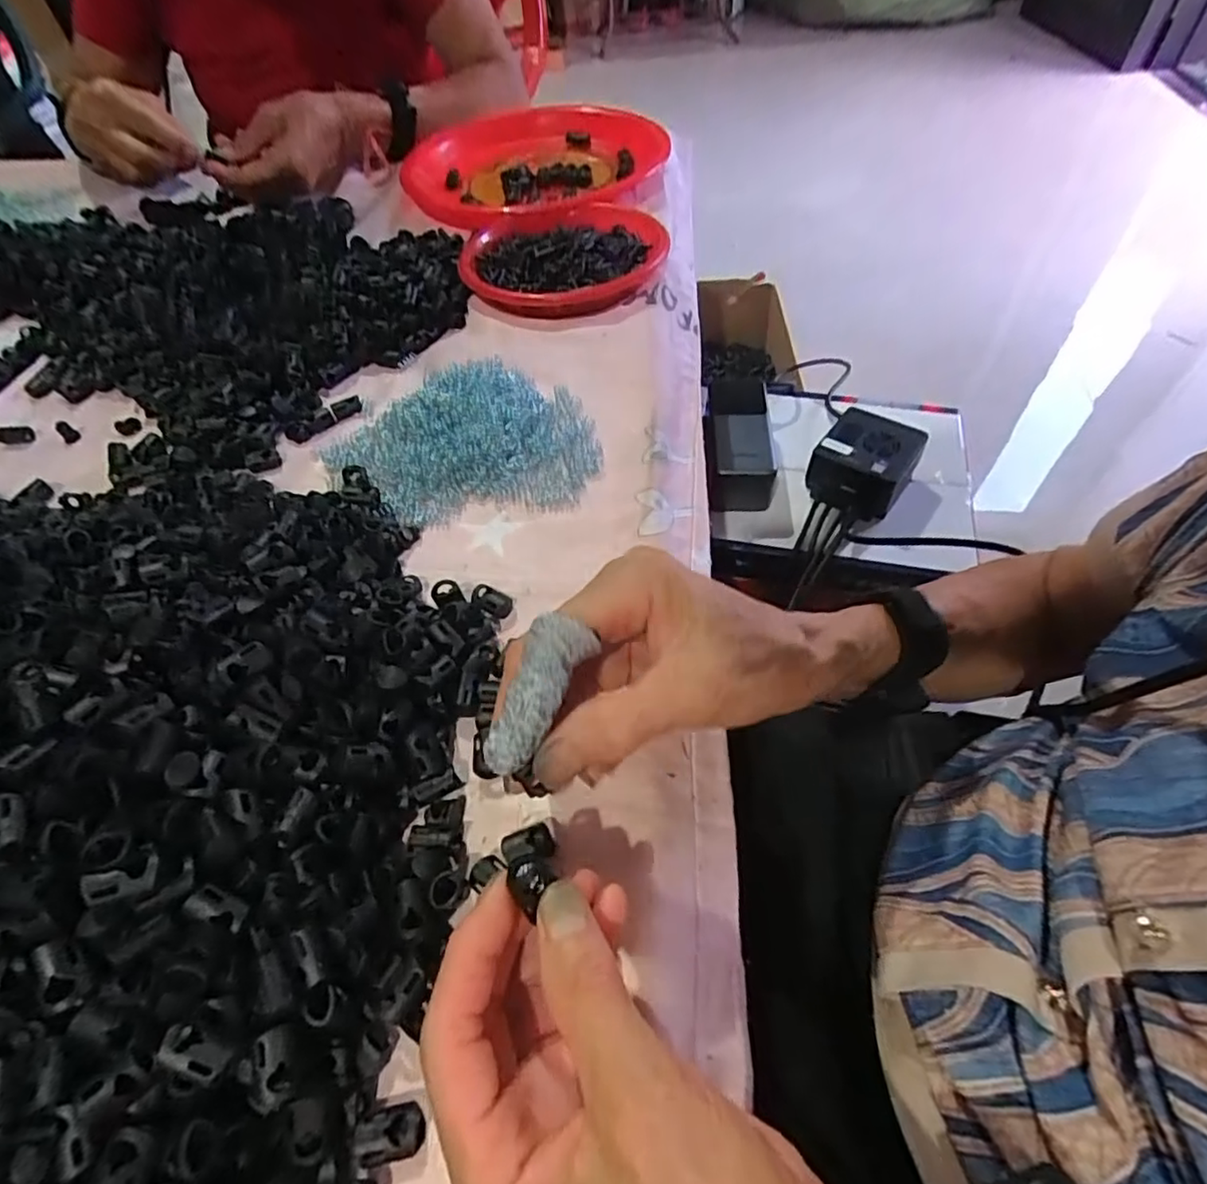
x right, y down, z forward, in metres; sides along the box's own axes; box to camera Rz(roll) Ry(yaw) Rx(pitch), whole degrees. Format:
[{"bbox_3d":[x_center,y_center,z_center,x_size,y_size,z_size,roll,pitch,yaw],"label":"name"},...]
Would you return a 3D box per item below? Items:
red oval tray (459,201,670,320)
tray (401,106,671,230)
[{"bbox_3d":[-0.029,-0.279,0.516,0.155,0.027,0.167,5,54,8],"label":"red oval tray"},{"bbox_3d":[-0.071,-0.428,0.649,0.258,0.047,0.246,-3,53,2],"label":"tray"}]

